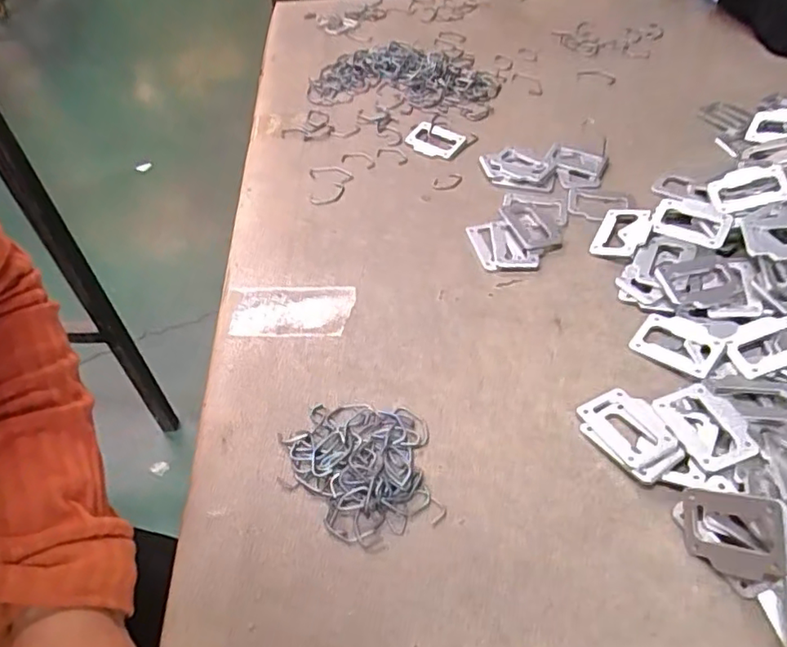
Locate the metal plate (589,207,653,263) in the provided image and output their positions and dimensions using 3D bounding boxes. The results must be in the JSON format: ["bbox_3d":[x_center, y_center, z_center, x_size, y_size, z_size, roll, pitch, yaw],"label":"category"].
[{"bbox_3d":[0.174,-0.069,0.449,0.037,0.006,0.055,14,56,35],"label":"metal plate"}]

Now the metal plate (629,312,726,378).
[{"bbox_3d":[0.184,0.012,0.381,0.049,0.010,0.038,32,58,26],"label":"metal plate"}]

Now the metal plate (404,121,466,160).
[{"bbox_3d":[0.037,-0.169,0.546,0.051,0.004,0.034,29,71,25],"label":"metal plate"}]

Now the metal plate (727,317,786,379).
[{"bbox_3d":[0.234,0.012,0.364,0.050,0.007,0.033,-21,44,8],"label":"metal plate"}]

